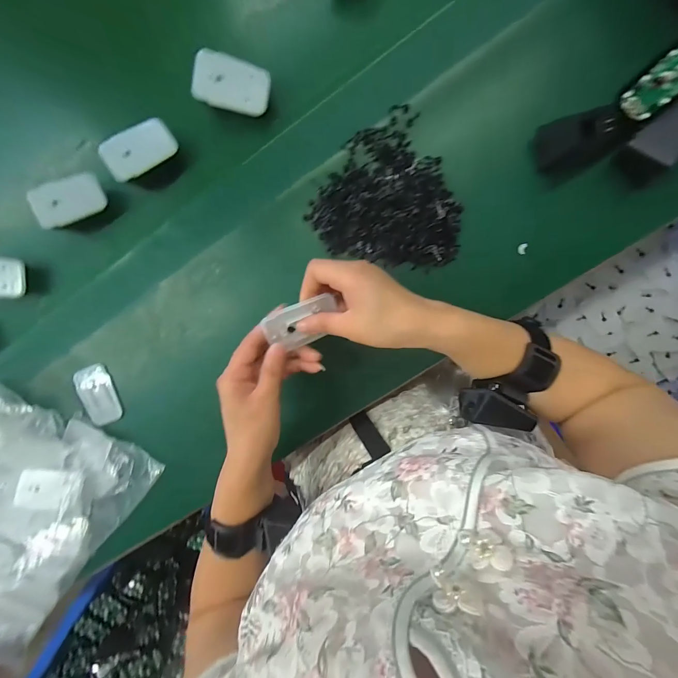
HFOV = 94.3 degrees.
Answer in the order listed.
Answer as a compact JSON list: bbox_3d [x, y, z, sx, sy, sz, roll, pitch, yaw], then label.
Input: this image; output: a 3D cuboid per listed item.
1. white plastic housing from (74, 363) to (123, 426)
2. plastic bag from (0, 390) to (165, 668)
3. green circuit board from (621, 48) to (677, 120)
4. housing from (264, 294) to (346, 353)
[{"bbox_3d":[-0.292,0.068,0.386,0.037,0.021,0.072,-17,94,6],"label":"white plastic housing"},{"bbox_3d":[-0.407,0.208,0.389,0.242,0.092,0.318,38,98,0],"label":"plastic bag"},{"bbox_3d":[0.289,-0.228,0.277,0.062,0.005,0.031,-38,96,29],"label":"green circuit board"},{"bbox_3d":[-0.030,-0.015,0.287,0.069,0.006,0.039,-24,121,-7],"label":"housing"}]

